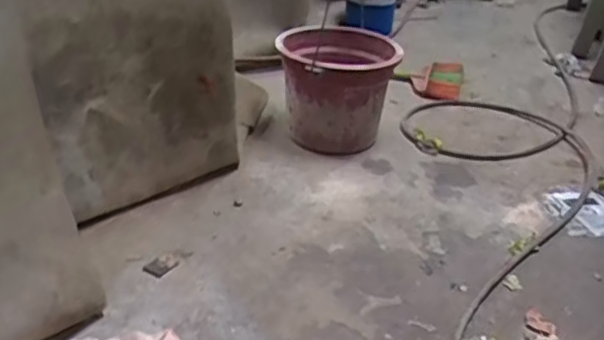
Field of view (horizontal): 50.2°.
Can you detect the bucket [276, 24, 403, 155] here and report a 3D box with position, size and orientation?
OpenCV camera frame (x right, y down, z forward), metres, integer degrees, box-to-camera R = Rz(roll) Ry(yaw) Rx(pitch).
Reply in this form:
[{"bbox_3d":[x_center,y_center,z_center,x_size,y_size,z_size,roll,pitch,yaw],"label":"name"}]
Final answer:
[{"bbox_3d":[0.076,-0.190,1.477,0.251,0.230,0.268,2,29,-1],"label":"bucket"}]

